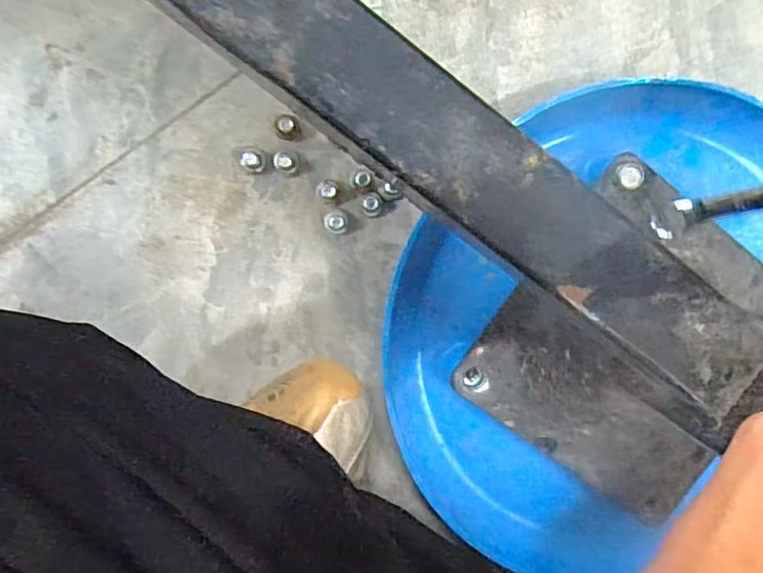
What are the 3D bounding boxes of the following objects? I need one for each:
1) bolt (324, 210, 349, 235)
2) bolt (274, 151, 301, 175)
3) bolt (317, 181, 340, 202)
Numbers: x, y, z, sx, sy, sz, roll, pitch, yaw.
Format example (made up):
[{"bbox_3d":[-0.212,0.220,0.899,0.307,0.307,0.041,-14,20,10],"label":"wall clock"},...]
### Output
[{"bbox_3d":[-0.025,-0.036,0.340,0.014,0.017,0.013,0,96,-5],"label":"bolt"},{"bbox_3d":[-0.053,-0.069,0.335,0.014,0.018,0.011,5,95,-5],"label":"bolt"},{"bbox_3d":[-0.030,-0.054,0.338,0.013,0.018,0.012,0,96,-5],"label":"bolt"}]

